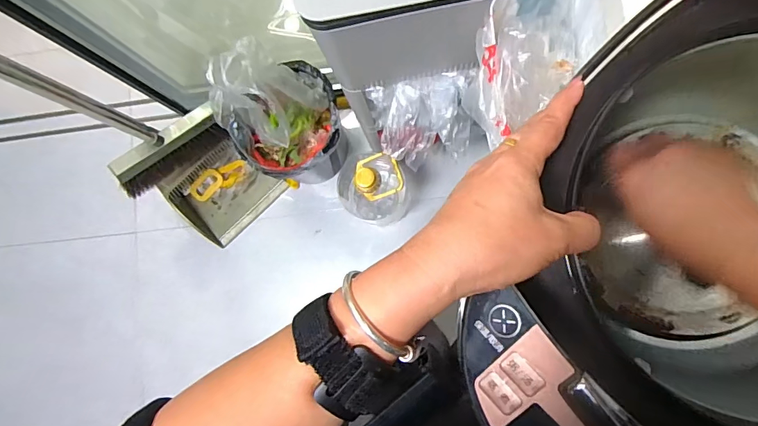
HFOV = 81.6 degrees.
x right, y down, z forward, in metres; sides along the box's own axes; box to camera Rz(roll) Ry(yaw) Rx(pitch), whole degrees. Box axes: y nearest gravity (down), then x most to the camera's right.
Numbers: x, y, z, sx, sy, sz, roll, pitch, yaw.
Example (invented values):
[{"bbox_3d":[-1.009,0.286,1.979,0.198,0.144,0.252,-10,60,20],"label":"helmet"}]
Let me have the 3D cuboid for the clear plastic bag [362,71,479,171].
[{"bbox_3d":[0.079,-0.159,0.784,0.174,0.122,0.124,-6,84,5],"label":"clear plastic bag"}]

